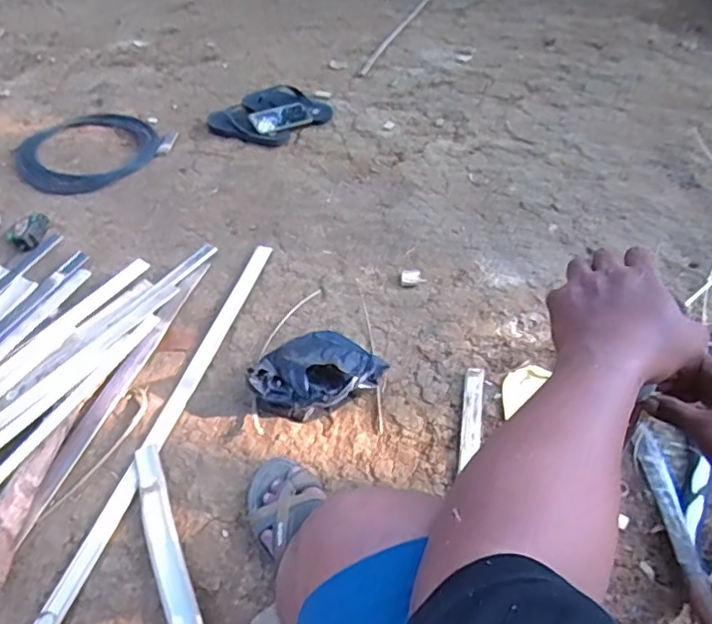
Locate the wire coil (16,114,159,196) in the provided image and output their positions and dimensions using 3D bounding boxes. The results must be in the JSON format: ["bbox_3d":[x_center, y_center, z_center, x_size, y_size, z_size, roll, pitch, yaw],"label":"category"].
[{"bbox_3d":[-0.702,-0.429,1.507,0.352,0.030,0.350,-26,50,-22],"label":"wire coil"}]

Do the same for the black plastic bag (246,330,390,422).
[{"bbox_3d":[-0.073,0.108,0.946,0.195,0.100,0.168,-24,50,-21],"label":"black plastic bag"}]

